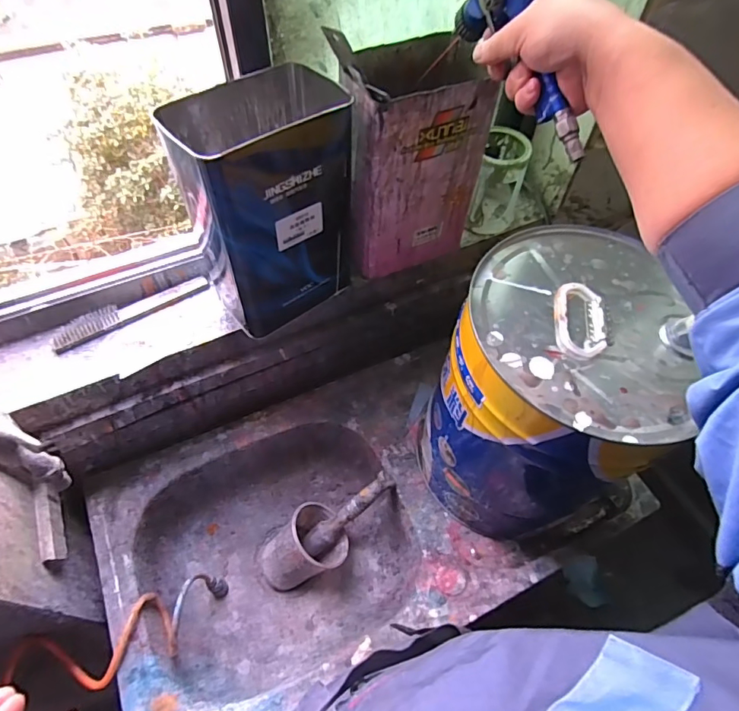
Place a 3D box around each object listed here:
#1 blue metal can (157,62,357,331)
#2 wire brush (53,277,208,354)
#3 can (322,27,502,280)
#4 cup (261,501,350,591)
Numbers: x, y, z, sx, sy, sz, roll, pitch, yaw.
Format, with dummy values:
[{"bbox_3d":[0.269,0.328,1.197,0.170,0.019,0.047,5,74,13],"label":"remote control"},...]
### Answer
[{"bbox_3d":[-0.109,-0.169,0.551,0.172,0.249,0.110,-32,62,-22],"label":"blue metal can"},{"bbox_3d":[-0.311,-0.062,0.615,0.195,0.024,0.025,-30,61,-20],"label":"wire brush"},{"bbox_3d":[0.042,-0.245,0.602,0.181,0.245,0.121,-21,59,-16],"label":"can"},{"bbox_3d":[-0.103,0.299,0.725,0.099,0.117,0.097,50,31,8],"label":"cup"}]

